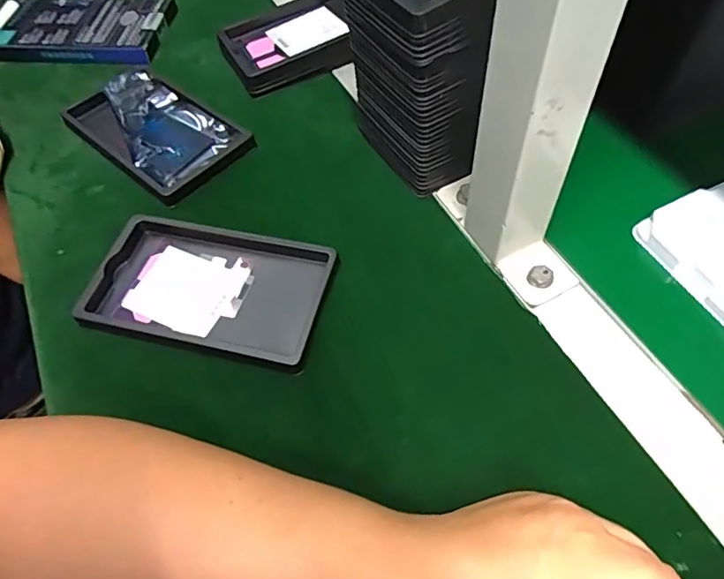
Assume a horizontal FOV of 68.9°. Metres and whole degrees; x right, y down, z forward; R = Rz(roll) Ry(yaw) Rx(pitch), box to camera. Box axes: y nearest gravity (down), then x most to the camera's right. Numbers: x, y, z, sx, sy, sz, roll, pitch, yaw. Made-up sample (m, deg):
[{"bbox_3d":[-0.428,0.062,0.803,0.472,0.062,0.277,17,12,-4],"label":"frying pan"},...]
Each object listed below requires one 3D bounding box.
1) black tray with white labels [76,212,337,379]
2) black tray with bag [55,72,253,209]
[{"bbox_3d":[-0.102,-0.002,0.361,0.160,0.022,0.095,11,58,11],"label":"black tray with white labels"},{"bbox_3d":[-0.174,-0.134,0.445,0.153,0.018,0.090,36,66,24],"label":"black tray with bag"}]

